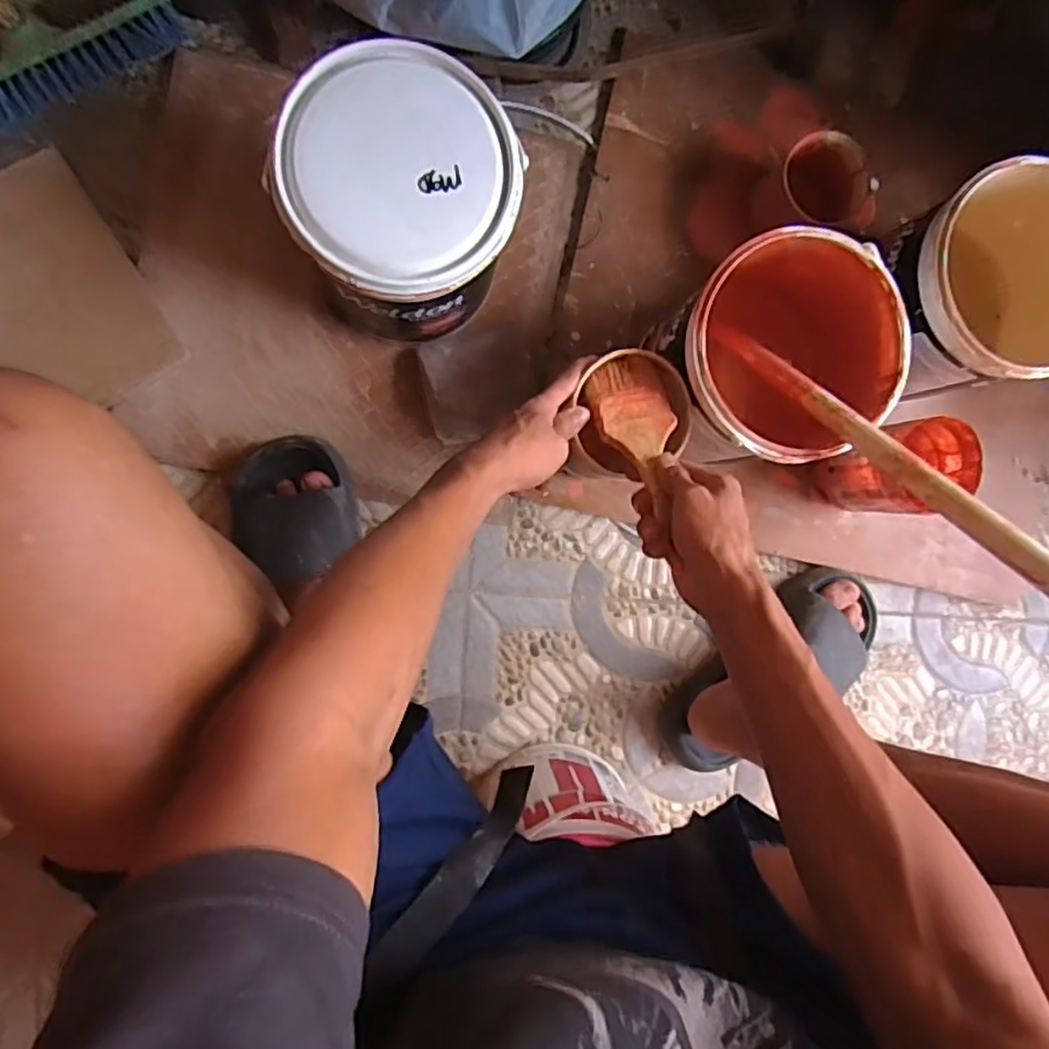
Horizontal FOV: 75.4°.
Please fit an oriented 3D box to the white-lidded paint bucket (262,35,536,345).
[{"bbox_3d":[-0.103,-0.264,0.586,0.174,0.199,0.176,0,92,-10],"label":"white-lidded paint bucket"}]

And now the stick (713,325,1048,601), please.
[{"bbox_3d":[0.275,-0.052,0.513,0.023,0.433,0.023,-26,136,-5],"label":"stick"}]

